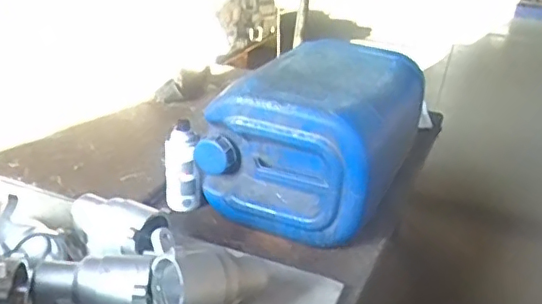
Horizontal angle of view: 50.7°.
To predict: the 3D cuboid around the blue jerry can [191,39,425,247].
[{"bbox_3d":[0.096,-0.035,1.072,0.279,0.247,0.433,16,27,20],"label":"blue jerry can"}]

